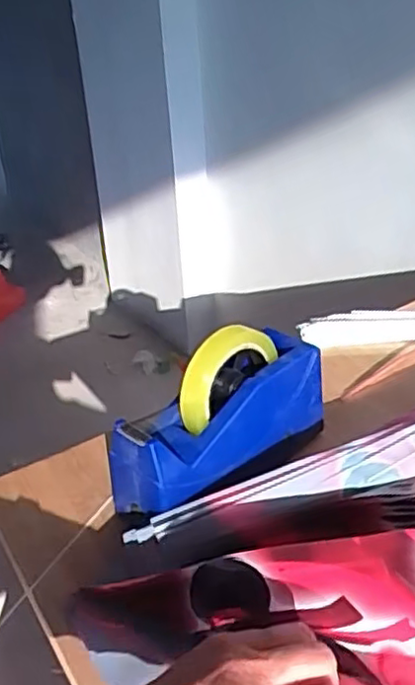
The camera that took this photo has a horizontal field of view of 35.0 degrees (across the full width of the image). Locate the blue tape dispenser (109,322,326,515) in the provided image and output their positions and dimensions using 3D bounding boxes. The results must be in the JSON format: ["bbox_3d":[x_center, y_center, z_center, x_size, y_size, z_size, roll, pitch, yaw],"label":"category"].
[{"bbox_3d":[0.013,0.063,0.557,0.203,0.131,0.071,-27,37,-34],"label":"blue tape dispenser"}]

